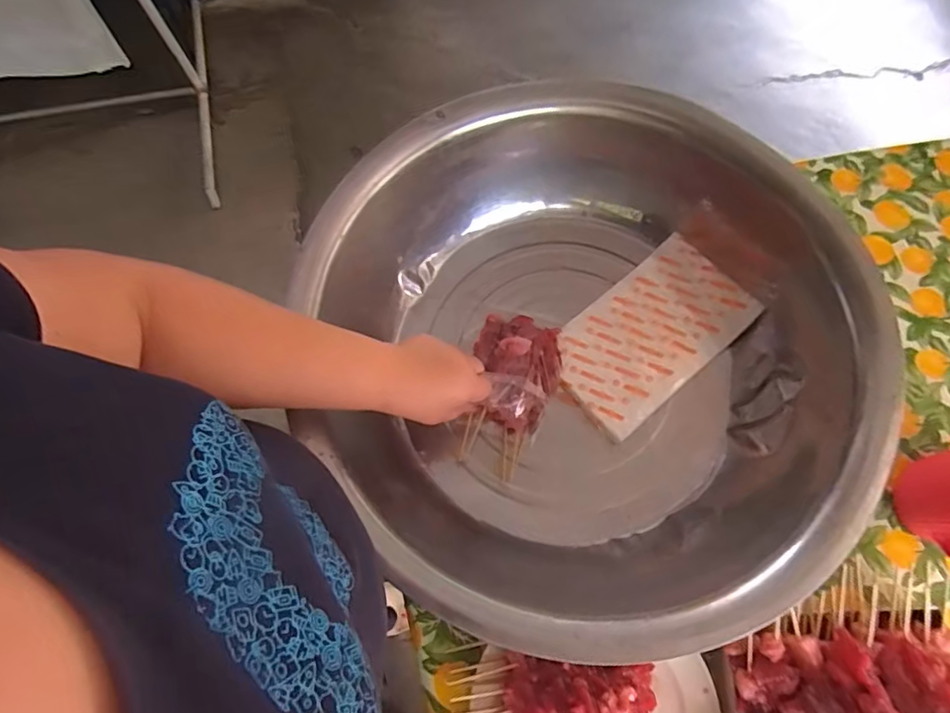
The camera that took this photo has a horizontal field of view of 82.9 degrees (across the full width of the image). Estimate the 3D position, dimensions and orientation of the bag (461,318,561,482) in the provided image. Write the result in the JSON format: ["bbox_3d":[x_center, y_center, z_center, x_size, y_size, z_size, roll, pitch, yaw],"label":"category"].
[{"bbox_3d":[0.047,0.037,0.635,0.102,0.073,0.187,8,73,2],"label":"bag"}]

